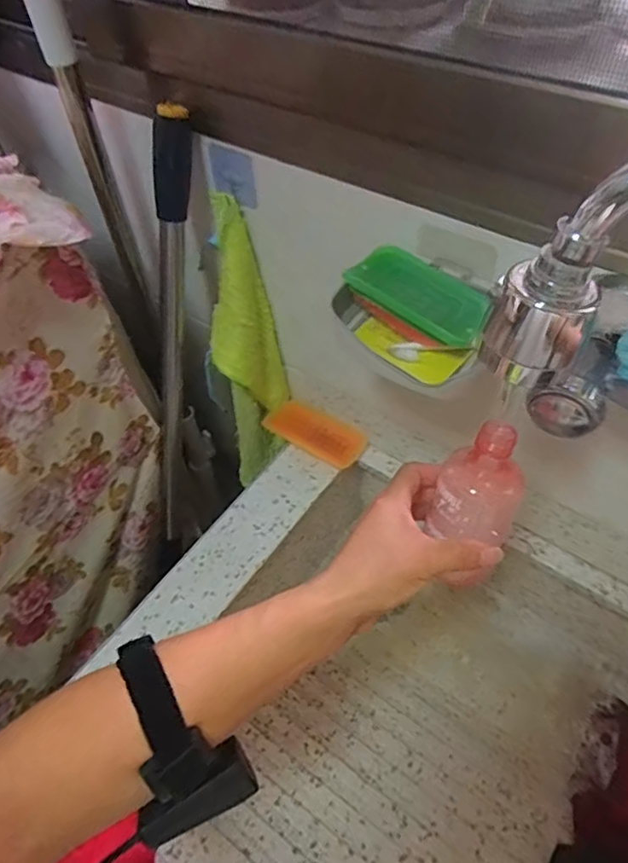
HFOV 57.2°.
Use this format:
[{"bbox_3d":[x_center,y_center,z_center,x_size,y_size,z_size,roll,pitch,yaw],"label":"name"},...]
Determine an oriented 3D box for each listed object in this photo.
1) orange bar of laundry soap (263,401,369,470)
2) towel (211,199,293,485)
[{"bbox_3d":[0.002,0.000,0.727,0.126,0.032,0.052,23,58,20],"label":"orange bar of laundry soap"},{"bbox_3d":[-0.081,-0.082,0.719,0.083,0.406,0.074,-11,53,-5],"label":"towel"}]

